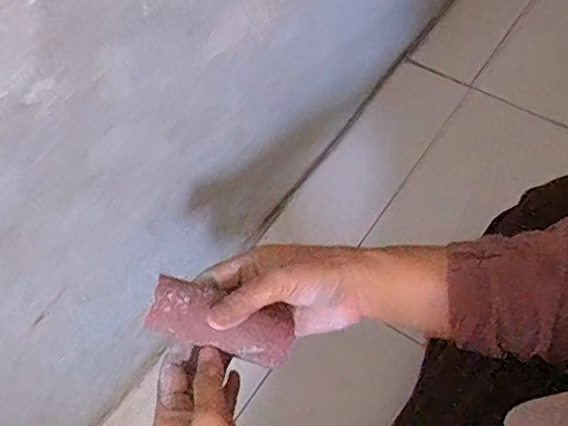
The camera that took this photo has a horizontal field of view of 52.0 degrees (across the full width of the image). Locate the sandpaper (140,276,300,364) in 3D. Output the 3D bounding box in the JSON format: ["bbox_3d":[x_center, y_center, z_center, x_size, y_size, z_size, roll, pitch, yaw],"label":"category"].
[{"bbox_3d":[-0.041,0.075,0.402,0.100,0.026,0.035,21,55,-11],"label":"sandpaper"}]

